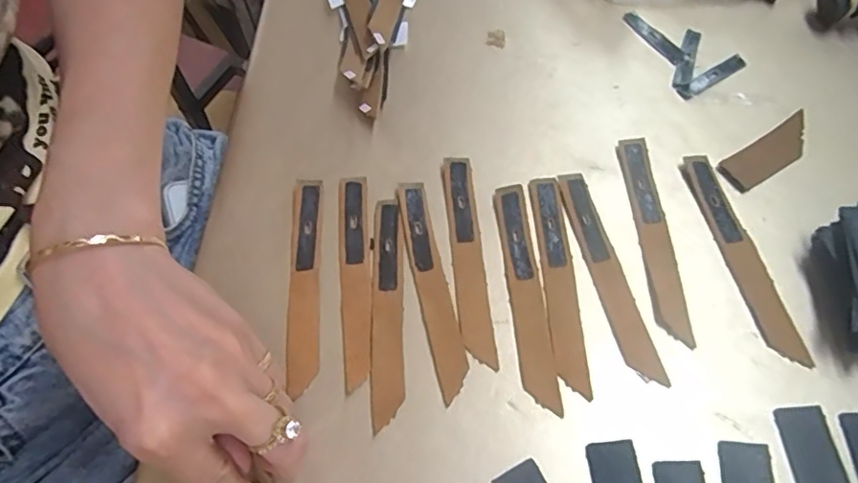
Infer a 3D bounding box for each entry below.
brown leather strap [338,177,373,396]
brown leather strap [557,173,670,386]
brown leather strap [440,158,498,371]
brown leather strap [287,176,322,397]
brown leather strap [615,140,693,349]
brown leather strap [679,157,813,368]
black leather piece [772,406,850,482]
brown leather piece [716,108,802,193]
[{"bbox_3d":[-0.040,0.017,0.307,0.017,0.004,0.125,-5,61,0],"label":"brown leather strap"},{"bbox_3d":[0.097,0.016,0.304,0.018,0.004,0.124,-12,62,-4],"label":"brown leather strap"},{"bbox_3d":[0.021,0.007,0.312,0.017,0.004,0.125,-5,61,0],"label":"brown leather strap"},{"bbox_3d":[-0.068,0.020,0.306,0.016,0.004,0.122,-5,61,0],"label":"brown leather strap"},{"bbox_3d":[0.126,-0.005,0.313,0.019,0.007,0.125,-2,62,1],"label":"brown leather strap"},{"bbox_3d":[0.169,0.006,0.305,0.018,0.004,0.124,-11,62,-3],"label":"brown leather strap"},{"bbox_3d":[0.176,0.107,0.251,0.025,0.004,0.064,-4,61,0],"label":"black leather piece"},{"bbox_3d":[0.203,-0.052,0.333,0.067,0.005,0.022,-30,64,-13],"label":"brown leather piece"}]

